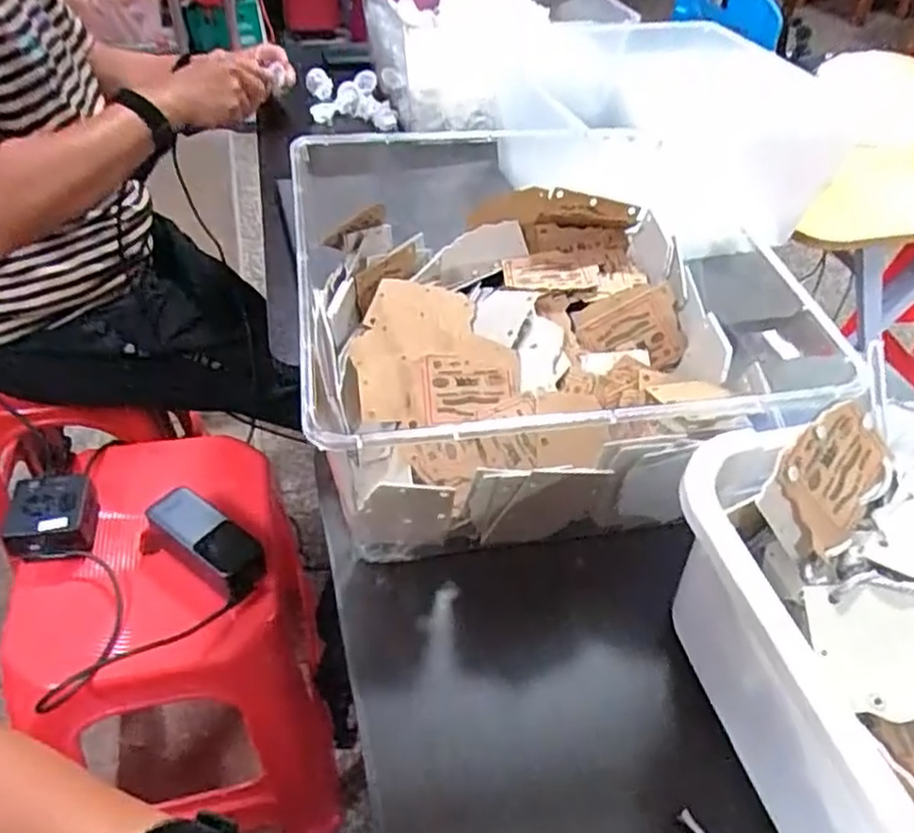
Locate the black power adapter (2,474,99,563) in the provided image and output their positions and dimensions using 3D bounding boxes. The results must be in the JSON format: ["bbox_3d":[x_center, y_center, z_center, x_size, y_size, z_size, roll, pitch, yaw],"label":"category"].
[{"bbox_3d":[-0.428,0.106,0.752,0.083,0.044,0.076,-4,45,-7],"label":"black power adapter"}]

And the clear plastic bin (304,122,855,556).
[{"bbox_3d":[0.045,-0.051,0.505,0.290,0.149,0.306,-5,45,-8],"label":"clear plastic bin"}]

